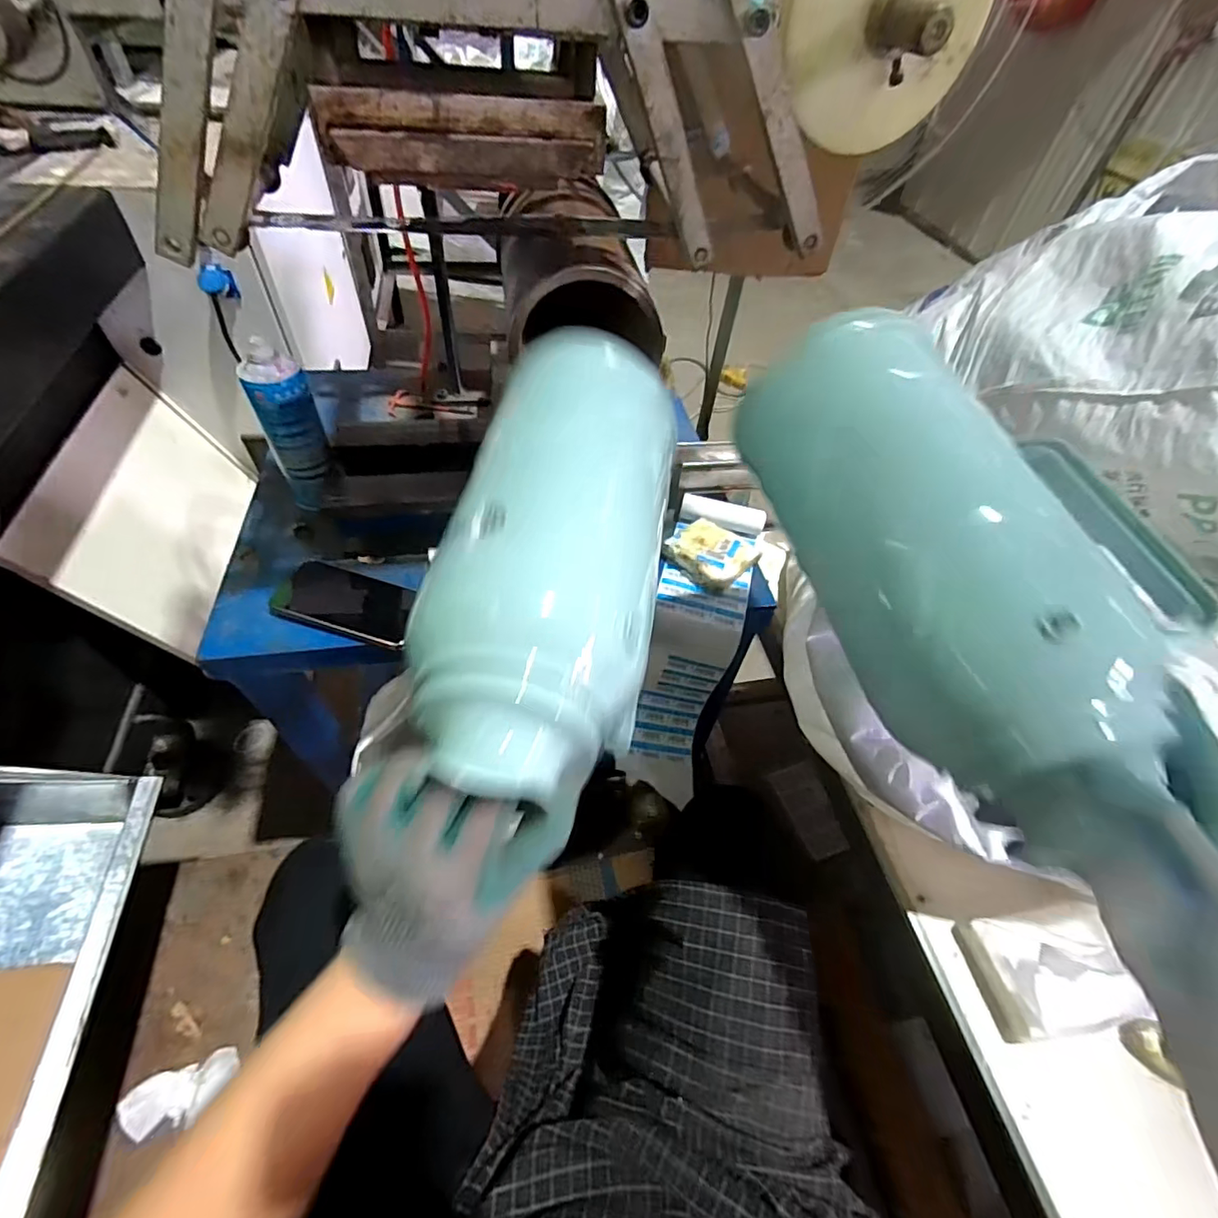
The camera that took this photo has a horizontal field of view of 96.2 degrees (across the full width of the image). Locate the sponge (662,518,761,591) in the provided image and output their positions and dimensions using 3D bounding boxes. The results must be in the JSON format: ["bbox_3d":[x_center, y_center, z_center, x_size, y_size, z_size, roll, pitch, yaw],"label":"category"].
[{"bbox_3d":[0.129,-0.070,0.698,0.097,0.025,0.082,36,57,21],"label":"sponge"}]

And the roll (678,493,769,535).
[{"bbox_3d":[0.154,-0.127,0.741,0.112,0.026,0.027,12,52,4],"label":"roll"}]

